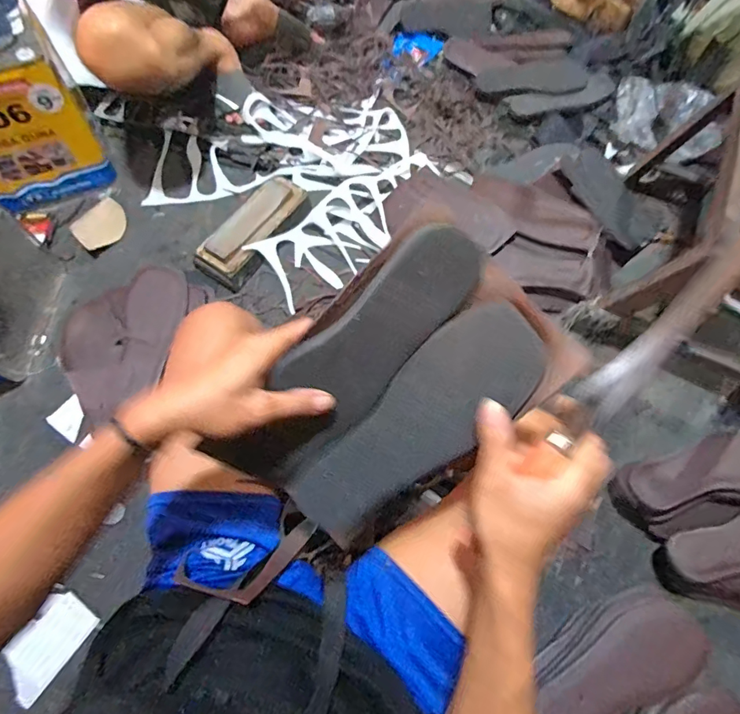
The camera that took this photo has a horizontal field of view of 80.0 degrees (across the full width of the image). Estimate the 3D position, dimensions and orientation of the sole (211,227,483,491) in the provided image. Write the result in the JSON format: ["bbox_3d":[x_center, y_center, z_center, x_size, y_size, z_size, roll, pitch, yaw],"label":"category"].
[{"bbox_3d":[-0.019,0.005,0.368,0.089,0.018,0.266,35,105,-29],"label":"sole"}]

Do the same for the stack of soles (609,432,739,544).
[{"bbox_3d":[0.508,0.190,0.680,0.240,0.073,0.118,-18,70,-10],"label":"stack of soles"}]

